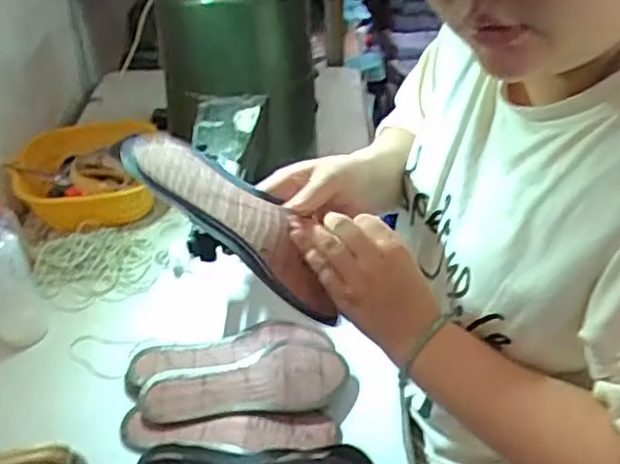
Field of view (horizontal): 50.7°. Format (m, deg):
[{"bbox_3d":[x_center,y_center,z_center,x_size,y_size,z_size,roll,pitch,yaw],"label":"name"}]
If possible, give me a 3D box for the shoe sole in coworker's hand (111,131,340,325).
[{"bbox_3d":[-0.060,-0.011,0.551,0.223,0.038,0.069,41,52,6],"label":"shoe sole in coworker's hand"}]

